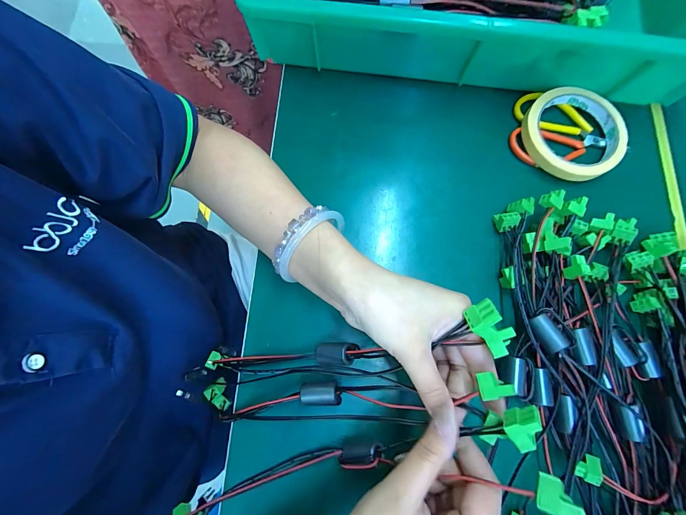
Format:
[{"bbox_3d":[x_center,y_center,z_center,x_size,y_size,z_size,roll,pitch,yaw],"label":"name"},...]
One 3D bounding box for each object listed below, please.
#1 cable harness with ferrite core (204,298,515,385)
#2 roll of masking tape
[{"bbox_3d":[-0.006,0.073,0.227,0.236,0.032,0.033,-17,72,25],"label":"cable harness with ferrite core"},{"bbox_3d":[0.229,-0.125,0.299,0.094,0.021,0.097,0,76,0],"label":"roll of masking tape"}]

